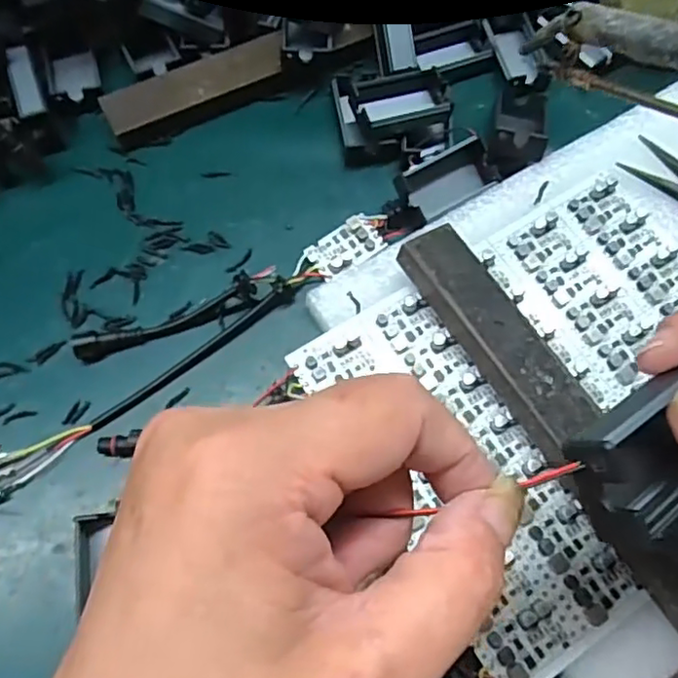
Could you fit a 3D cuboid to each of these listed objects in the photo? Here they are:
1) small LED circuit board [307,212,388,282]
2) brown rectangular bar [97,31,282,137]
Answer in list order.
[{"bbox_3d":[0.005,-0.048,0.334,0.040,0.008,0.024,-33,74,-14],"label":"small LED circuit board"},{"bbox_3d":[-0.080,-0.146,0.363,0.109,0.017,0.026,-28,73,-13],"label":"brown rectangular bar"}]

